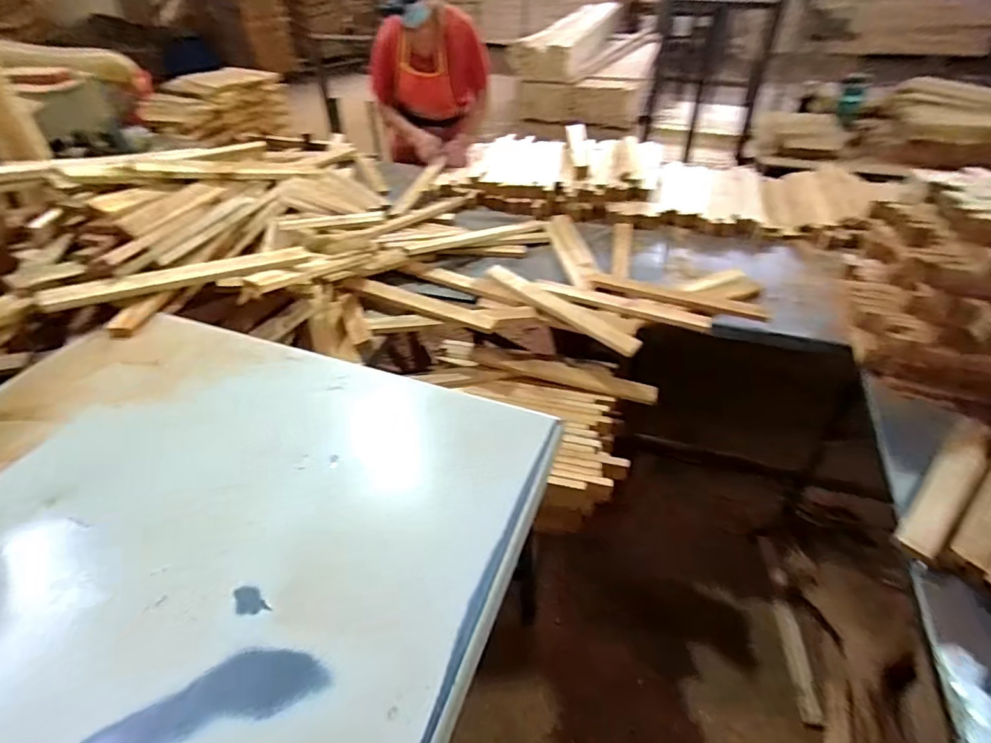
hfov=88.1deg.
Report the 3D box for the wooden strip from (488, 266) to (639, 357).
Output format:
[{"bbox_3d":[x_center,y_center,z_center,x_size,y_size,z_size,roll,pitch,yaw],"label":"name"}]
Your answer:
[{"bbox_3d":[0.164,-0.168,1.347,0.484,0.023,0.054,33,54,30],"label":"wooden strip"}]

